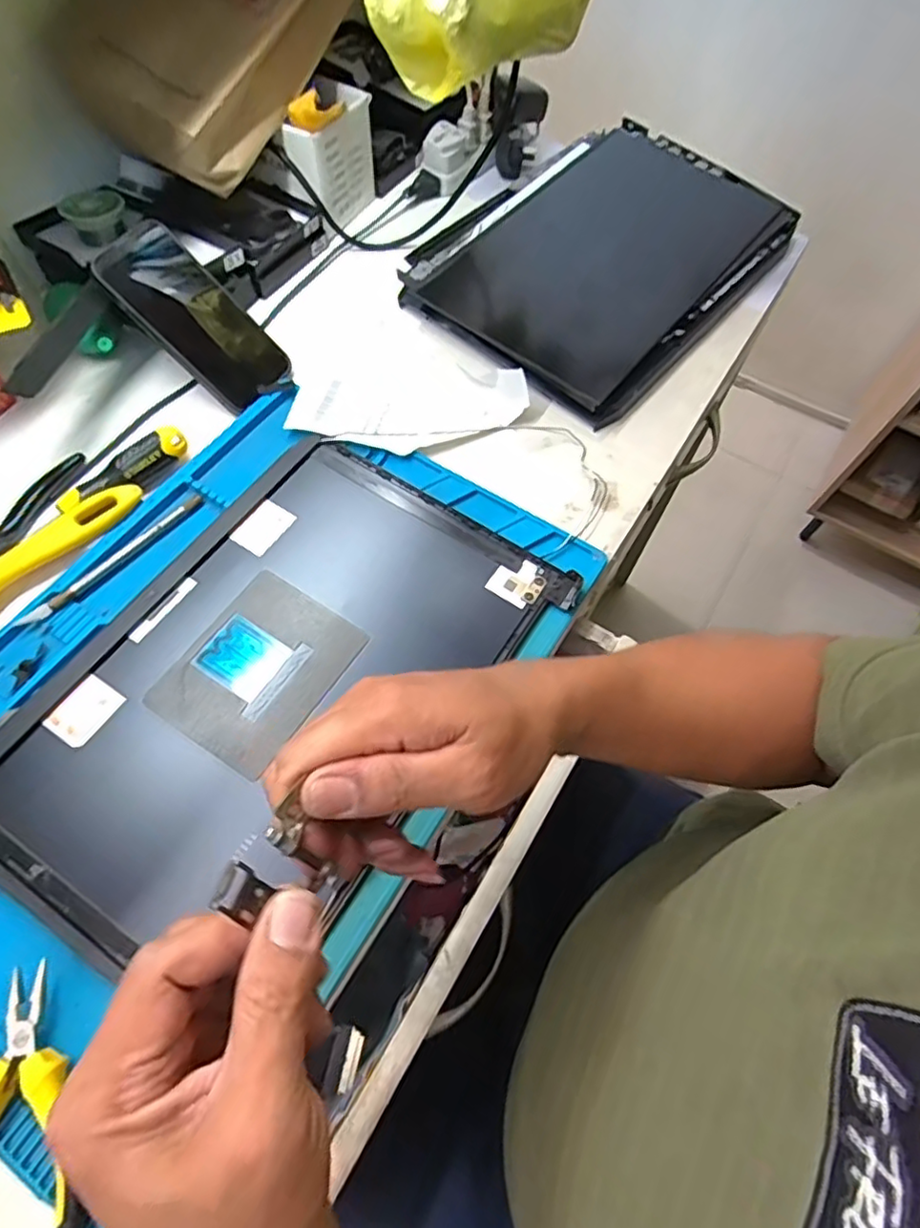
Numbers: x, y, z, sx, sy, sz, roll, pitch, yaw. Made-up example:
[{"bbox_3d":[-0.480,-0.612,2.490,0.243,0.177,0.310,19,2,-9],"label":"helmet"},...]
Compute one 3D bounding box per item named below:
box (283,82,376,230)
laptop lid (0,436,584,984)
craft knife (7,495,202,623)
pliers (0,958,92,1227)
[{"bbox_3d":[-0.122,-0.451,0.622,0.041,0.094,0.104,24,65,10],"label":"box"},{"bbox_3d":[-0.122,0.040,0.412,0.227,0.008,0.356,34,67,14],"label":"laptop lid"},{"bbox_3d":[-0.248,-0.042,0.450,0.009,0.007,0.147,38,68,16],"label":"craft knife"},{"bbox_3d":[-0.218,0.239,0.301,0.069,0.014,0.116,-10,64,-7],"label":"pliers"}]

